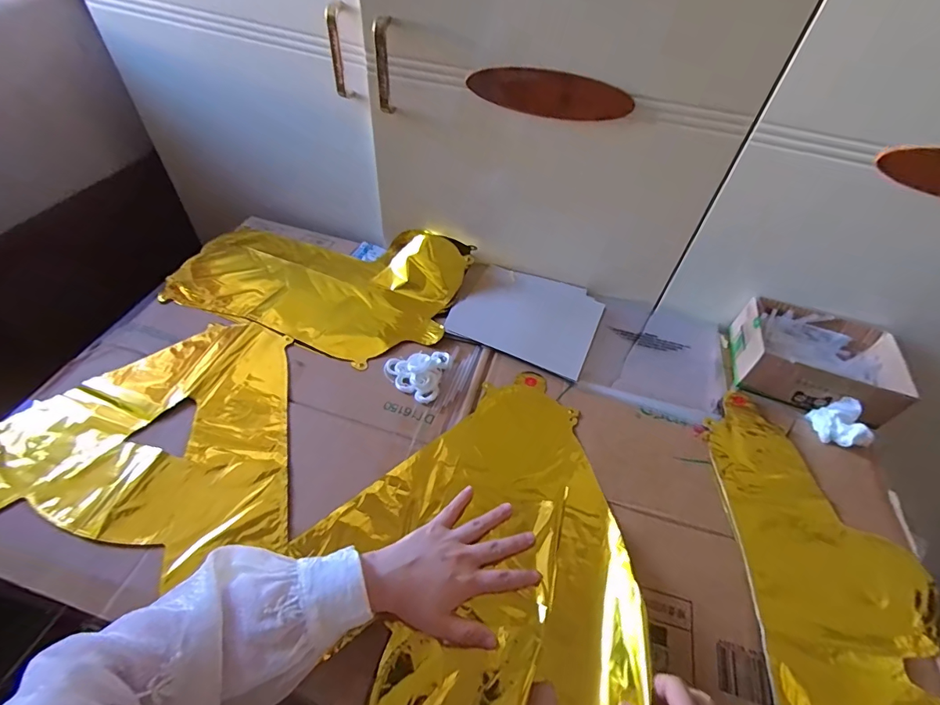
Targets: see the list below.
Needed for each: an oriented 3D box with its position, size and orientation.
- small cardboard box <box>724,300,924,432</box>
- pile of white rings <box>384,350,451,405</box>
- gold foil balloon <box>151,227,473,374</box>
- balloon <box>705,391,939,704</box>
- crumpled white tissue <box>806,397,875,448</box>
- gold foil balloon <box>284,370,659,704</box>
[{"bbox_3d":[0.464,0.008,0.599,0.197,0.066,0.144,22,53,12],"label":"small cardboard box"},{"bbox_3d":[-0.069,0.021,0.562,0.072,0.020,0.076,14,51,6],"label":"pile of white rings"},{"bbox_3d":[-0.221,-0.117,0.663,0.401,0.052,0.248,18,53,11],"label":"gold foil balloon"},{"bbox_3d":[0.369,0.229,0.443,0.183,0.011,0.399,8,51,2],"label":"balloon"},{"bbox_3d":[0.466,0.089,0.552,0.046,0.045,0.051,-3,52,-7],"label":"crumpled white tissue"},{"bbox_3d":[0.042,0.203,0.434,0.326,0.040,0.365,39,58,24],"label":"gold foil balloon"}]

